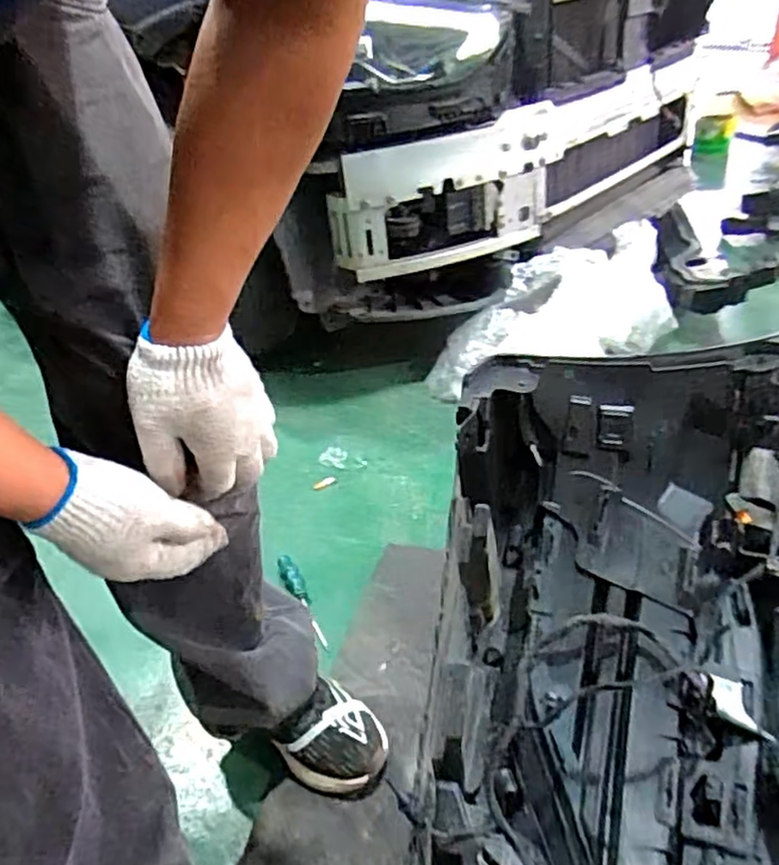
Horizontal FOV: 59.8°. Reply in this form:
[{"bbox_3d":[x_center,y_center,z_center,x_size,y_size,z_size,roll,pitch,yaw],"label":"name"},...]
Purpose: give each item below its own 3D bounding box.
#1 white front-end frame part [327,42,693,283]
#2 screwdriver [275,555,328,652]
[{"bbox_3d":[0.366,-0.626,1.519,1.155,0.252,0.161,-31,42,-31],"label":"white front-end frame part"},{"bbox_3d":[-0.124,0.248,1.003,0.029,0.022,0.183,-22,39,-22],"label":"screwdriver"}]

